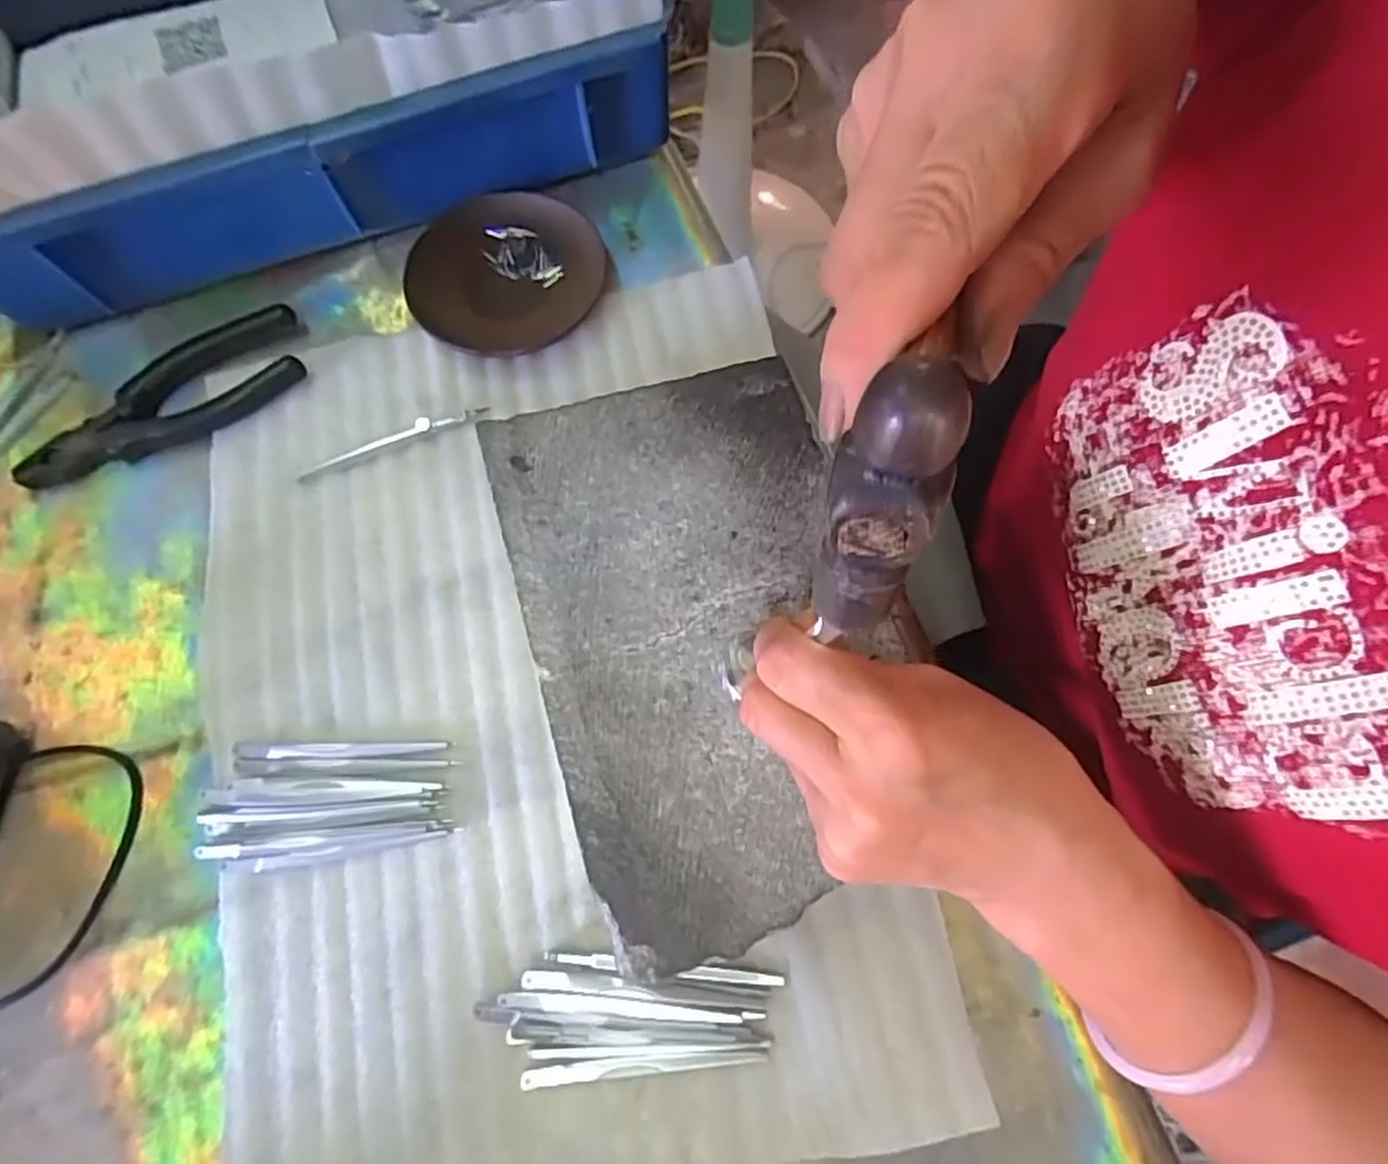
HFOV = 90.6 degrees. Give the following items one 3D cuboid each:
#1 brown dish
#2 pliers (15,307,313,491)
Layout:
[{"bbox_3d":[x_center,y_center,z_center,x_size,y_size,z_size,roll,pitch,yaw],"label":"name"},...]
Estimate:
[{"bbox_3d":[-0.115,-0.185,0.413,0.118,0.010,0.112,0,73,1],"label":"brown dish"},{"bbox_3d":[-0.298,-0.100,0.386,0.165,0.014,0.053,-33,75,-9],"label":"pliers"}]

